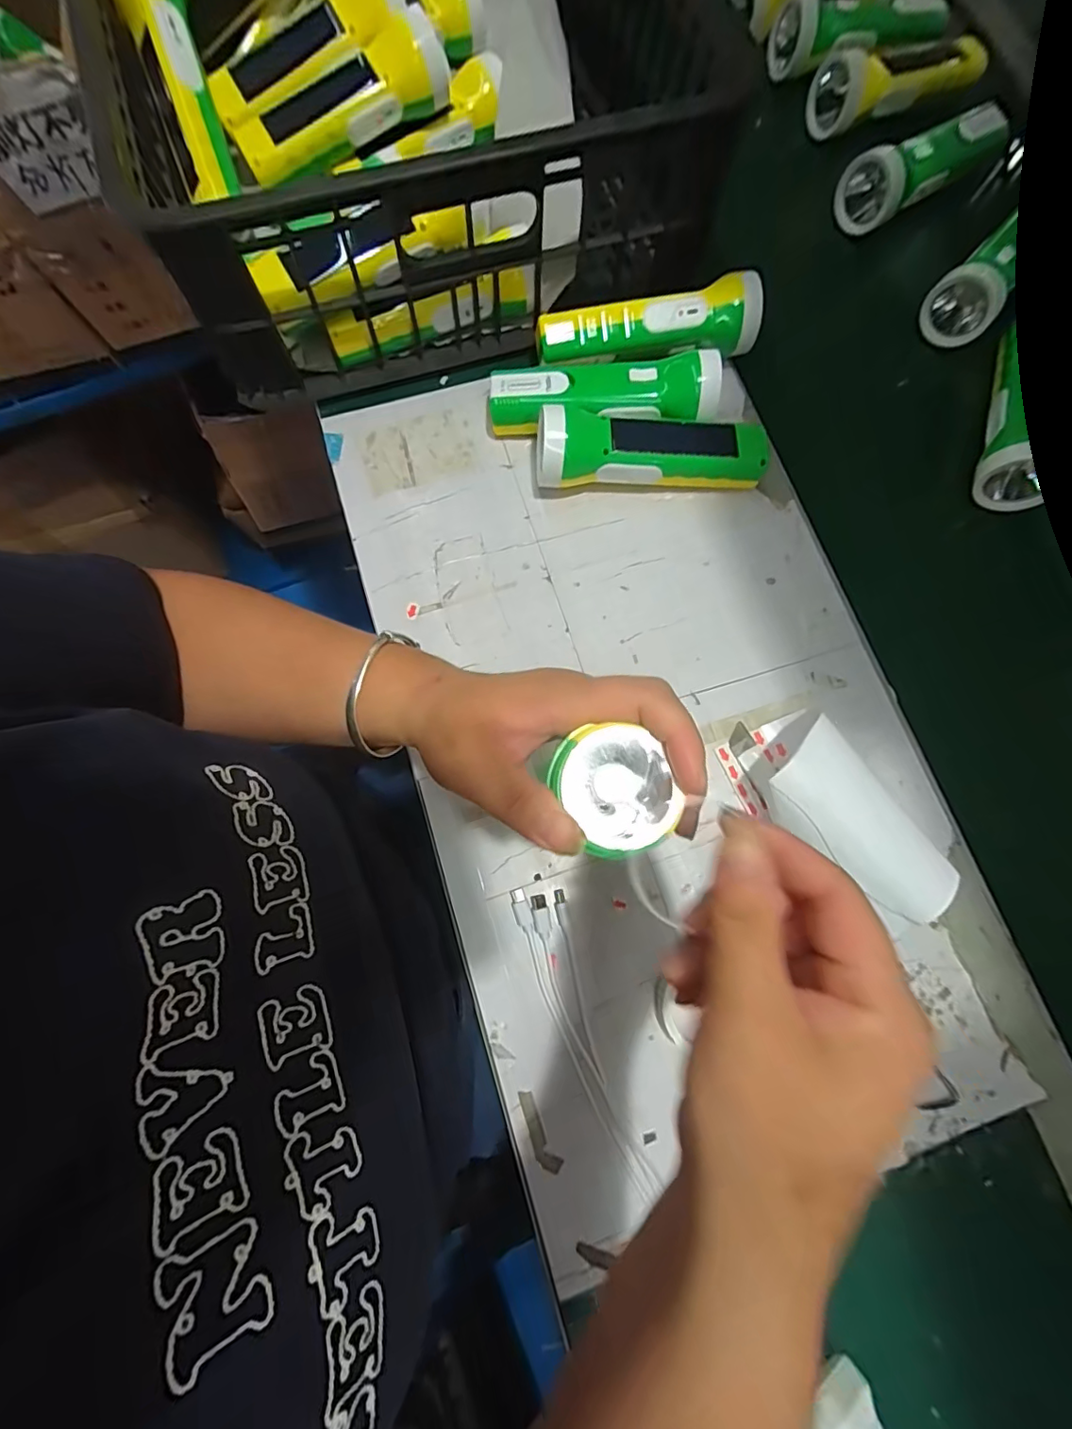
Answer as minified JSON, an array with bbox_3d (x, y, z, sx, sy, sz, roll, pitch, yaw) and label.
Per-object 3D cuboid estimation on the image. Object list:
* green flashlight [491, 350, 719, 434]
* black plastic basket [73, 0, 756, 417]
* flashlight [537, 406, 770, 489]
[{"bbox_3d":[0.050,-0.235,0.397,0.164,0.047,0.042,1,77,-1],"label":"green flashlight"},{"bbox_3d":[-0.147,-0.622,0.433,0.406,0.131,0.720,-15,78,-5],"label":"black plastic basket"},{"bbox_3d":[0.083,-0.192,0.387,0.164,0.049,0.049,-2,77,-2],"label":"flashlight"}]

